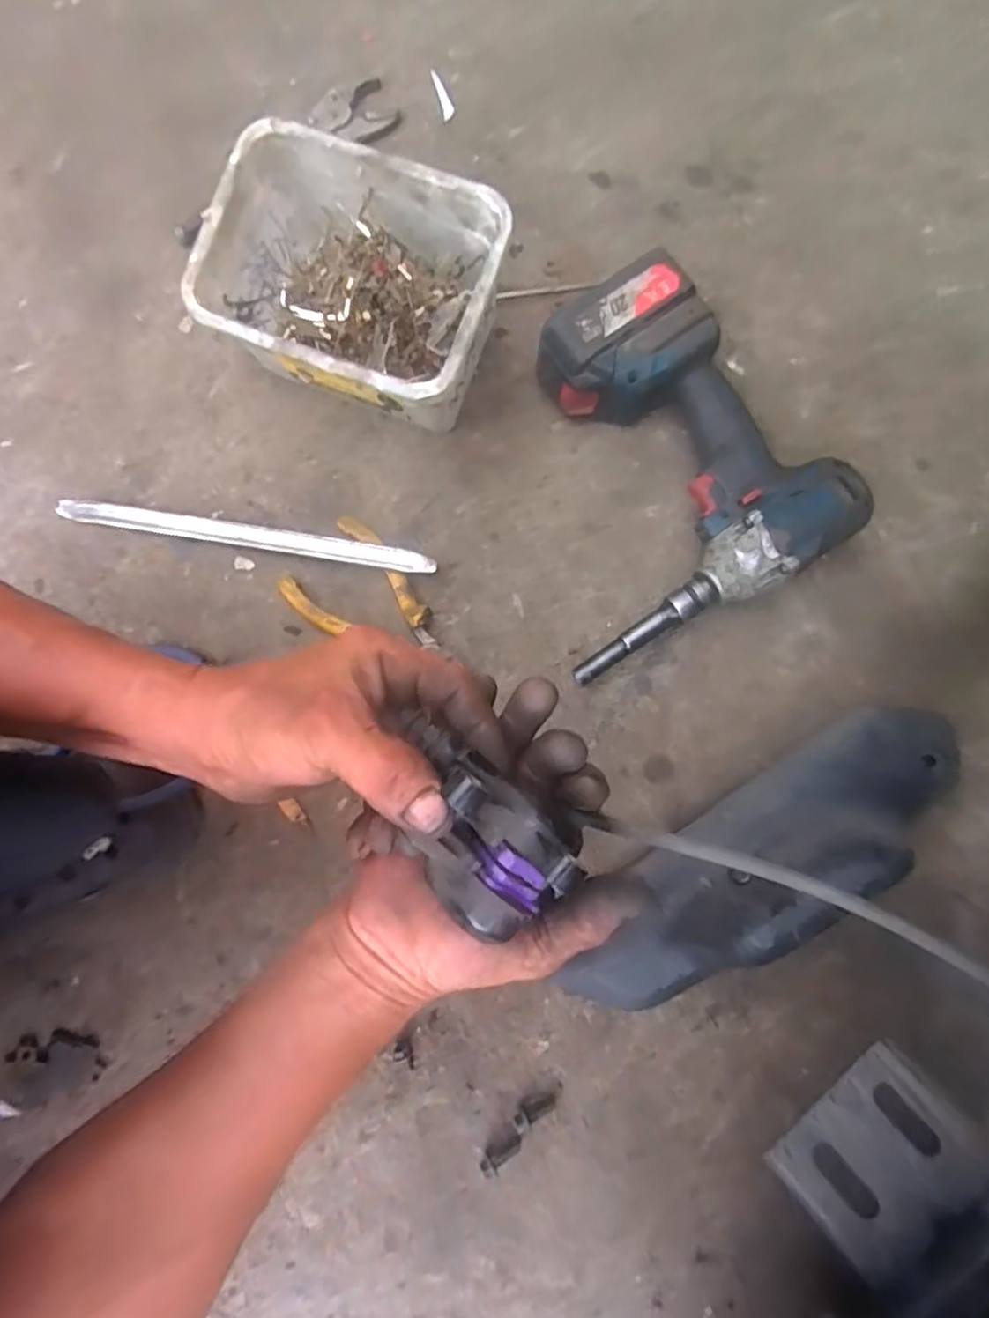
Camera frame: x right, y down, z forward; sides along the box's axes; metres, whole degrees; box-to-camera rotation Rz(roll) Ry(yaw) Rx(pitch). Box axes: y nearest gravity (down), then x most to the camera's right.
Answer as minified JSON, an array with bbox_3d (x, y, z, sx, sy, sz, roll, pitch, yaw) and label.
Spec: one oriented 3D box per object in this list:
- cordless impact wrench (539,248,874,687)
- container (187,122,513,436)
[{"bbox_3d":[0.115,-0.143,0.481,0.225,0.085,0.240,-26,79,-5],"label":"cordless impact wrench"},{"bbox_3d":[-0.095,-0.254,0.481,0.188,0.127,0.146,22,79,5],"label":"container"}]

